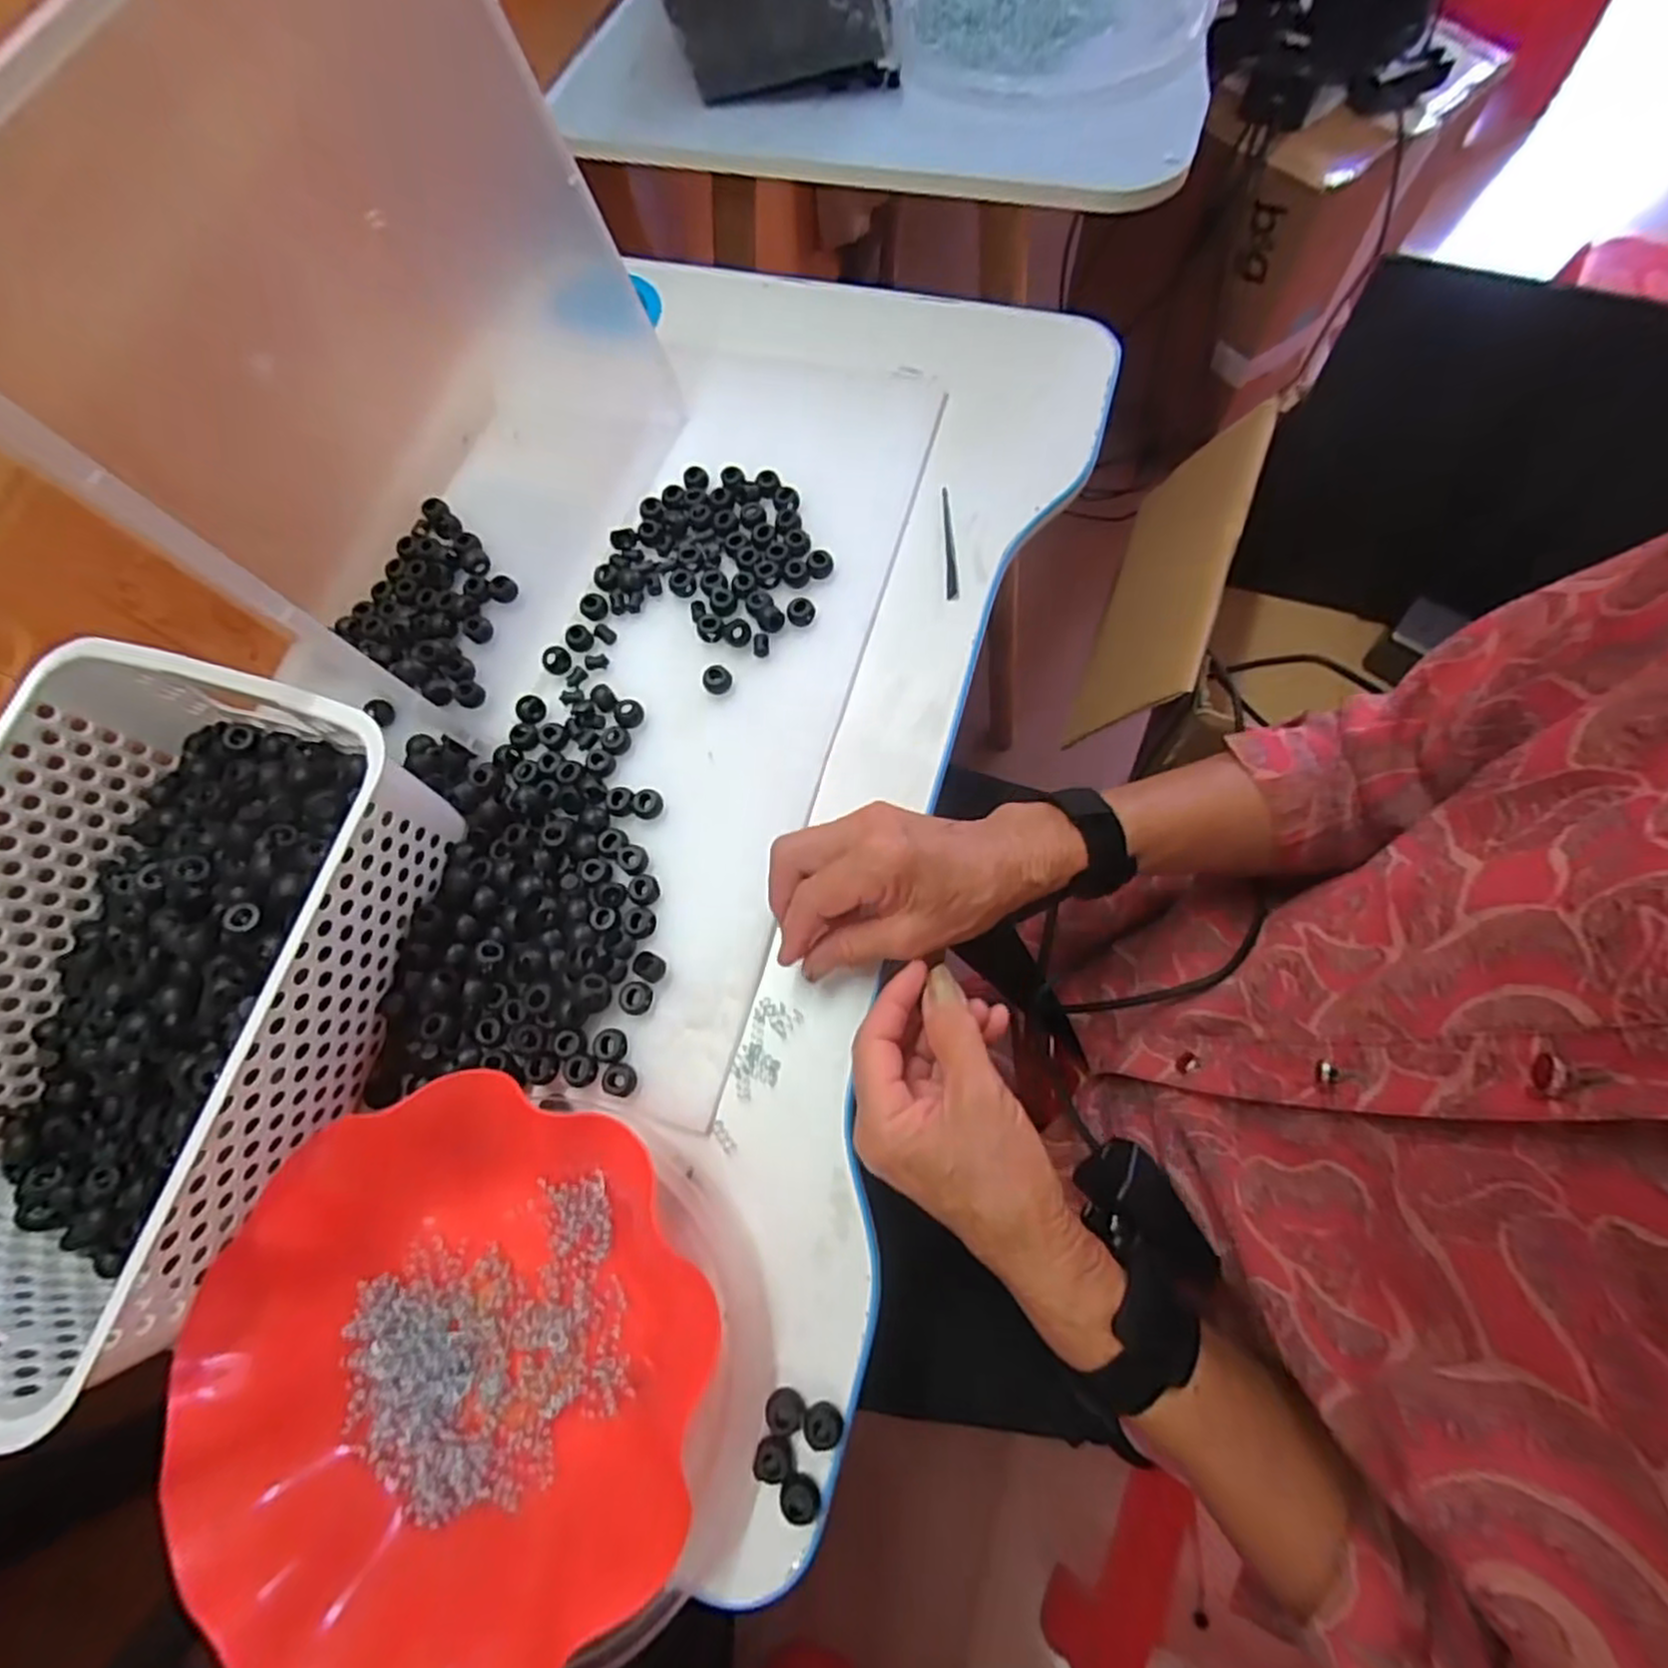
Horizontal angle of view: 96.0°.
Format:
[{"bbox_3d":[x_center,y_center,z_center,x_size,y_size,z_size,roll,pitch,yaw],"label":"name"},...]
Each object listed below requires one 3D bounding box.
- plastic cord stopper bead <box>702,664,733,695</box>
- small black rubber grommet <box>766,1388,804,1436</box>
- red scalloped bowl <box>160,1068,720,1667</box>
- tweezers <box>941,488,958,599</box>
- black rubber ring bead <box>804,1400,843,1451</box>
[{"bbox_3d":[-0.072,-0.096,0.464,0.017,0.011,0.017,0,72,-1],"label":"plastic cord stopper bead"},{"bbox_3d":[-0.023,0.267,0.347,0.017,0.010,0.016,0,72,-1],"label":"small black rubber grommet"},{"bbox_3d":[-0.170,0.235,0.333,0.202,0.057,0.218,0,72,-1],"label":"red scalloped bowl"},{"bbox_3d":[0.077,-0.194,0.500,0.007,0.004,0.087,0,72,-1],"label":"tweezers"},{"bbox_3d":[-0.005,0.272,0.345,0.018,0.009,0.017,0,72,-1],"label":"black rubber ring bead"}]

